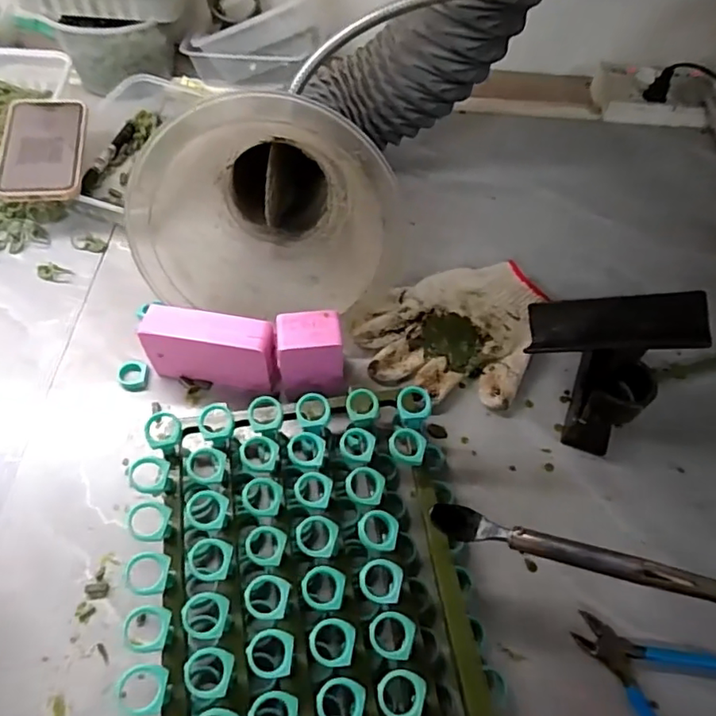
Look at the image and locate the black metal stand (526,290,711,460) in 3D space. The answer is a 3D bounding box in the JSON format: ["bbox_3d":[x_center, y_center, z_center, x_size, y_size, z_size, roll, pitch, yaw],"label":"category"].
[{"bbox_3d":[0.200,0.006,0.475,0.120,0.118,0.094,15,56,7],"label":"black metal stand"}]

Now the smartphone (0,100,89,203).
[{"bbox_3d":[-0.329,-0.222,0.601,0.077,0.012,0.160,-1,57,-17],"label":"smartphone"}]

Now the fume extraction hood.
[{"bbox_3d":[-0.076,-0.141,0.498,0.200,0.157,0.158,2,56,-2],"label":"fume extraction hood"}]

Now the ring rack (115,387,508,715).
[{"bbox_3d":[-0.026,0.174,0.387,0.238,0.065,0.326,-9,57,-9],"label":"ring rack"}]

